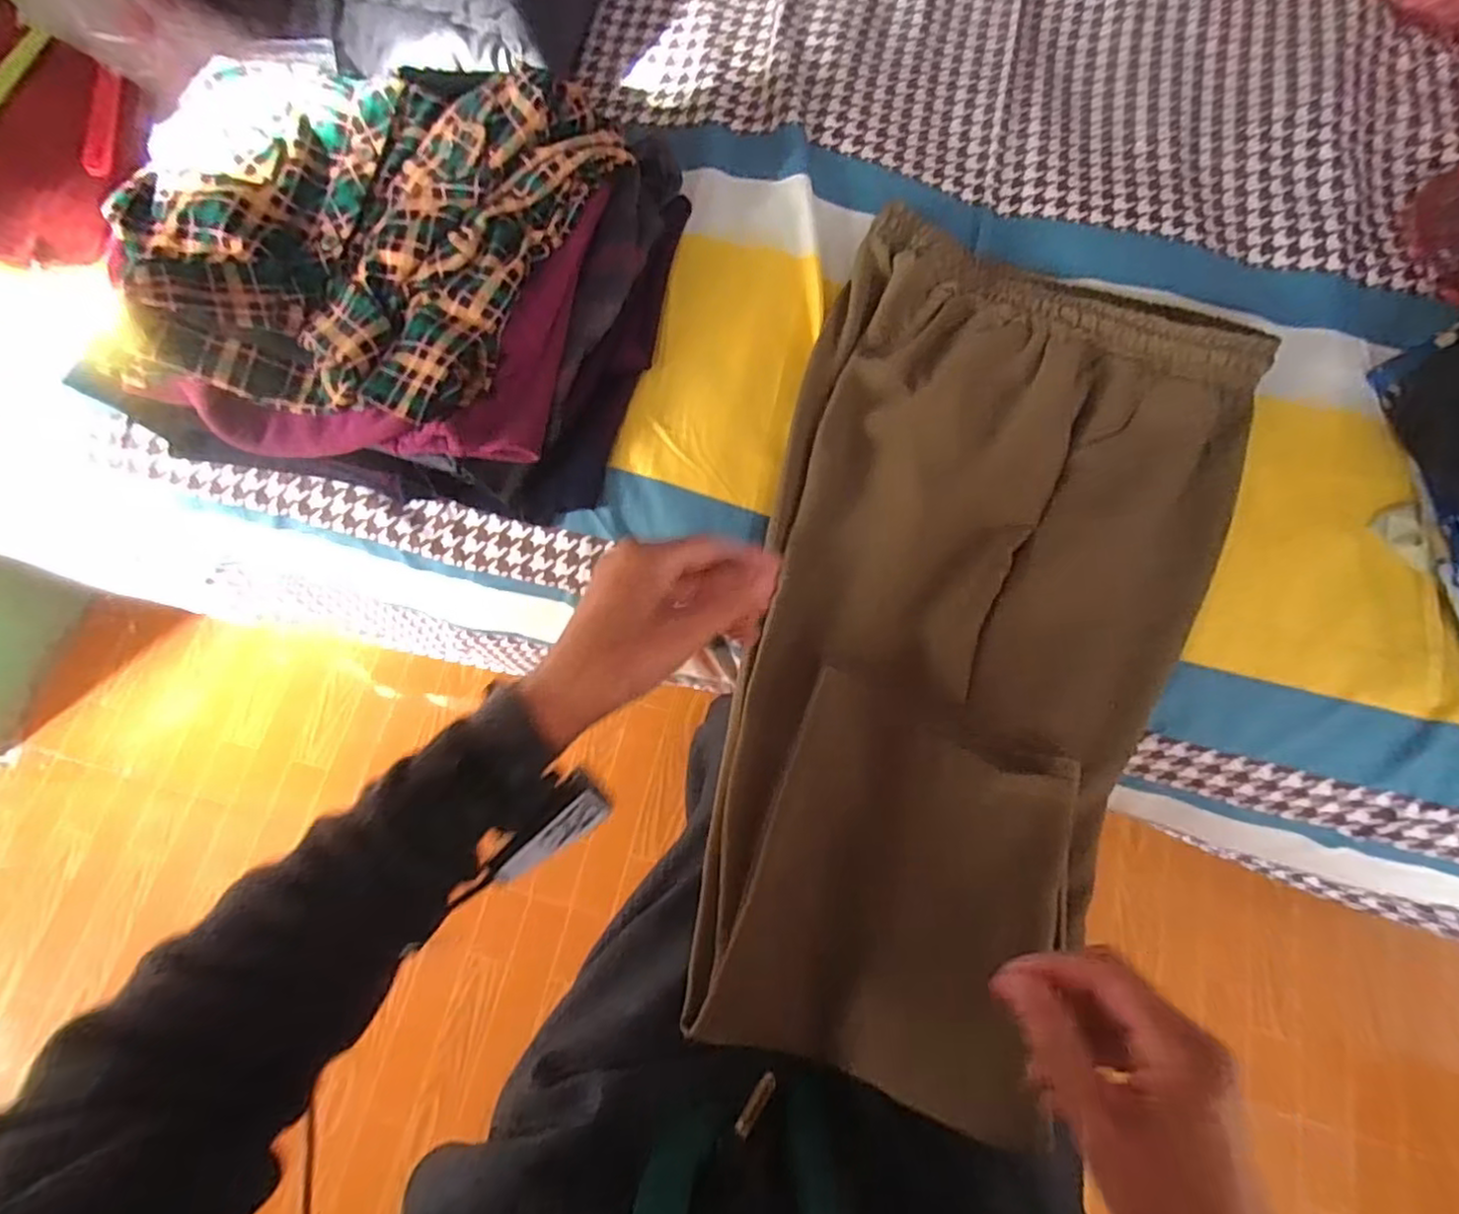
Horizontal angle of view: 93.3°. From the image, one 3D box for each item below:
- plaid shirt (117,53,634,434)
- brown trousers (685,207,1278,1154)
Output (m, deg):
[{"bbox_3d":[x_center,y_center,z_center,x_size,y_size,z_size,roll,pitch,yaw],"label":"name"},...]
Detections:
[{"bbox_3d":[-0.285,-0.285,0.515,0.307,0.068,0.304,21,73,8],"label":"plaid shirt"},{"bbox_3d":[0.166,0.006,0.496,0.315,0.044,0.598,20,74,8],"label":"brown trousers"}]

